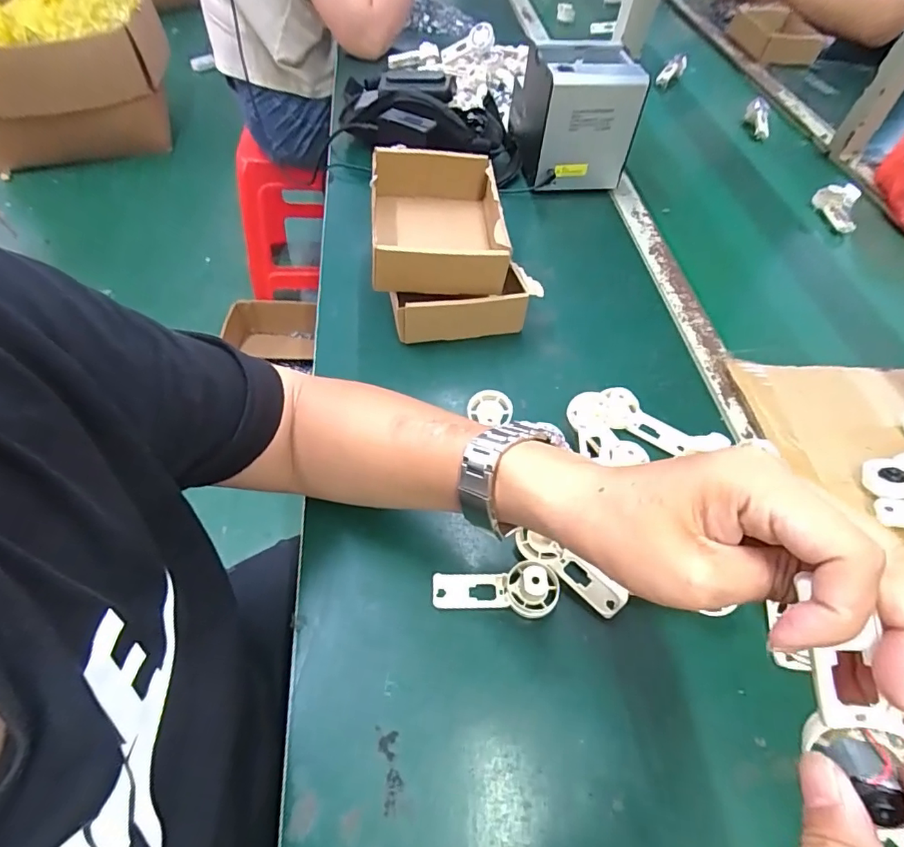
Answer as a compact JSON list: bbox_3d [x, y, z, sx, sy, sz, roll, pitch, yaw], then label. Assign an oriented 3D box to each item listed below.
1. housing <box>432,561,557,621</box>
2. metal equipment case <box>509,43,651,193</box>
[{"bbox_3d":[0.032,0.120,0.385,0.092,0.030,0.037,6,53,2],"label":"housing"},{"bbox_3d":[0.169,-0.409,0.710,0.126,0.157,0.108,-1,54,-6],"label":"metal equipment case"}]

